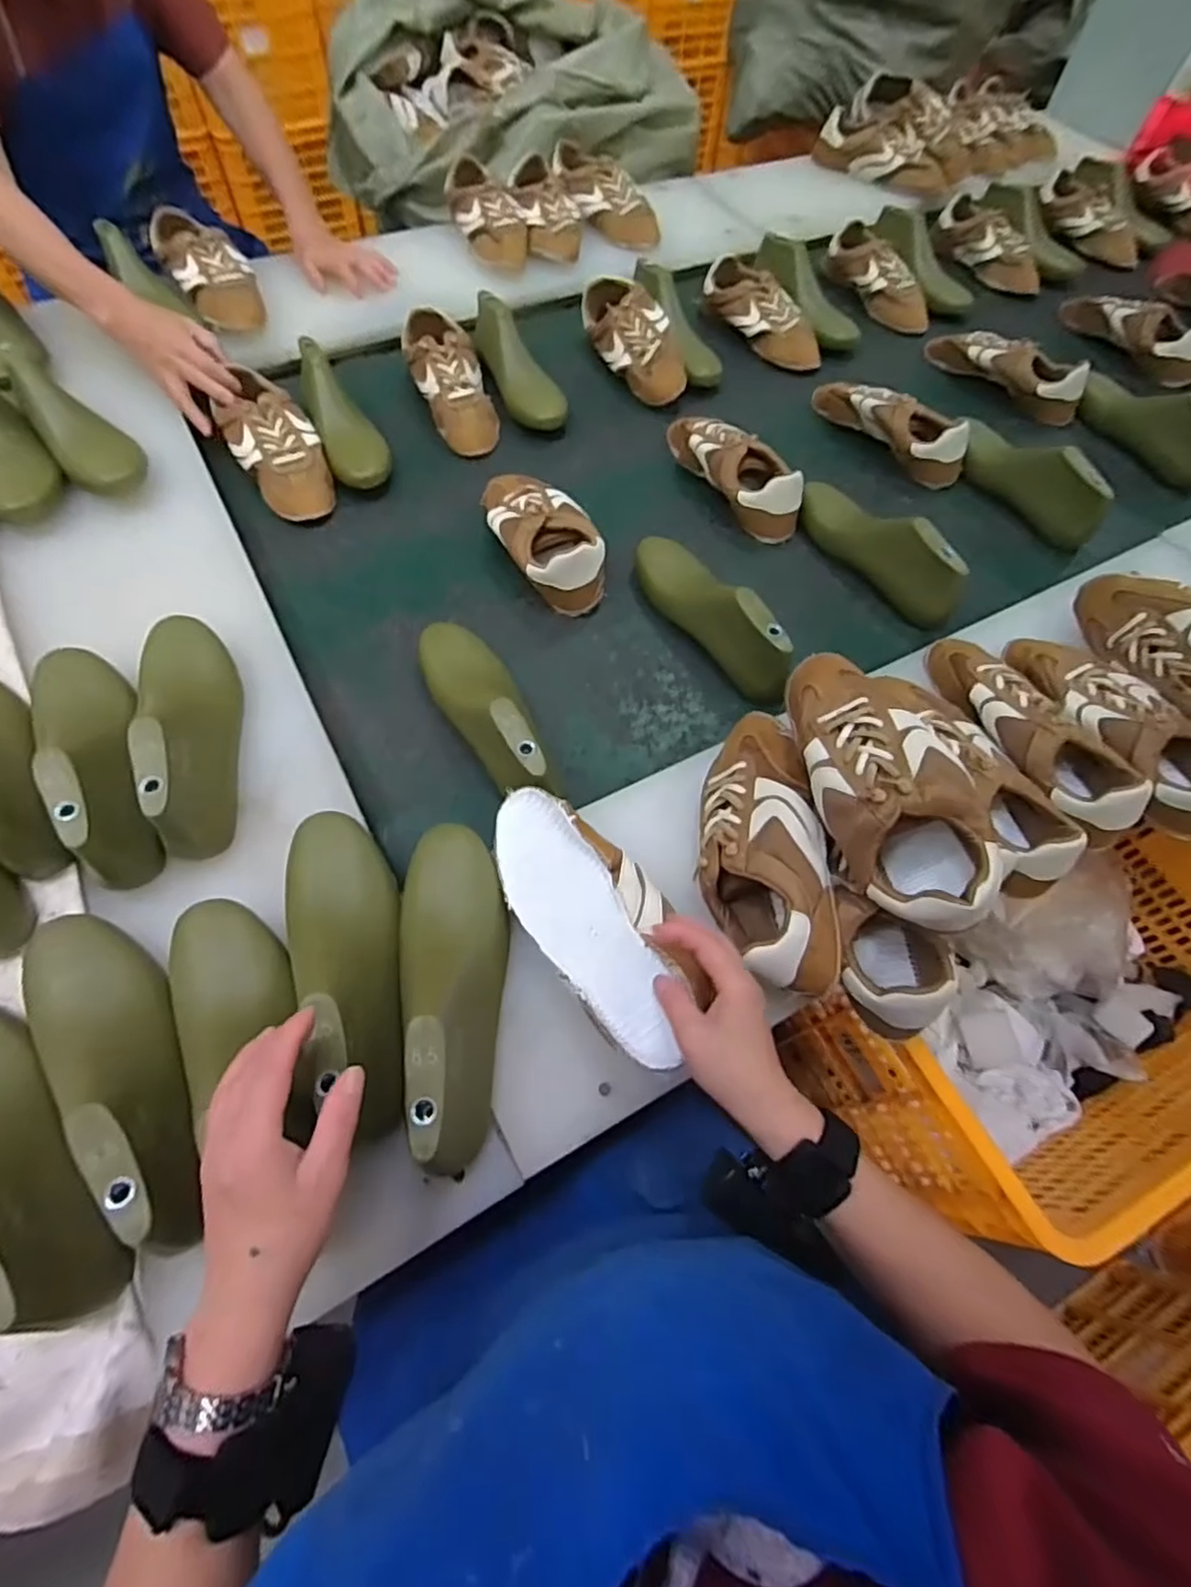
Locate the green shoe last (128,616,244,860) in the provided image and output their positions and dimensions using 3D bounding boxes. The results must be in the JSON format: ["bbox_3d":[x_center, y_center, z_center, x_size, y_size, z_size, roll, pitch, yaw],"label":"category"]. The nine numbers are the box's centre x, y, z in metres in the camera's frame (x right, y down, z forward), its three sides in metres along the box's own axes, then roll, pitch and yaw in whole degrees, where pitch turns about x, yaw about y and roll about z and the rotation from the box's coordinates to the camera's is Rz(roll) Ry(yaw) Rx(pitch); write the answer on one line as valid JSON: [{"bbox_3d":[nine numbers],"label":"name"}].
[{"bbox_3d":[-0.362,-0.069,0.589,0.088,0.088,0.247,-22,64,-15],"label":"green shoe last"}]

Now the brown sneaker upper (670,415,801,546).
[{"bbox_3d":[0.175,-0.437,0.883,0.089,0.074,0.250,-33,69,-17],"label":"brown sneaker upper"}]

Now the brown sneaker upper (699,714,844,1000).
[{"bbox_3d":[0.135,0.035,0.558,0.094,0.077,0.234,-1,61,-4],"label":"brown sneaker upper"}]

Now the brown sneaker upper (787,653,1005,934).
[{"bbox_3d":[0.217,-0.009,0.524,0.090,0.082,0.239,-16,65,-10],"label":"brown sneaker upper"}]

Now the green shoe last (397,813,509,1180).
[{"bbox_3d":[-0.106,0.135,0.496,0.082,0.088,0.253,-5,61,-6],"label":"green shoe last"}]

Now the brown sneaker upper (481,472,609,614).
[{"bbox_3d":[-0.068,-0.322,0.810,0.105,0.075,0.235,-20,64,-14],"label":"brown sneaker upper"}]

